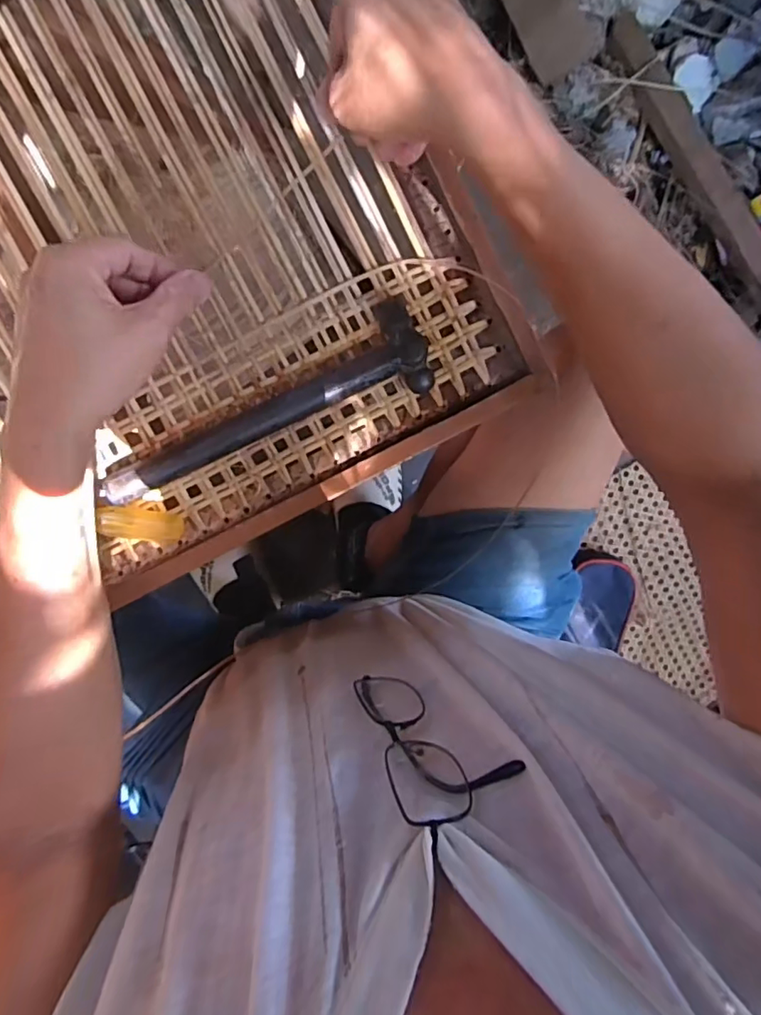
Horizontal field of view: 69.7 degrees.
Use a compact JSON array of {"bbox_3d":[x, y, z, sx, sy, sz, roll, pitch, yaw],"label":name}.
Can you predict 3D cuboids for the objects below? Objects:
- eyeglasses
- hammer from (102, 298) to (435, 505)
[{"bbox_3d":[0.027,0.128,0.293,0.077,0.115,0.024,3,97,-2],"label":"eyeglasses"},{"bbox_3d":[-0.073,-0.058,0.347,0.217,0.022,0.055,-26,97,1],"label":"hammer"}]

